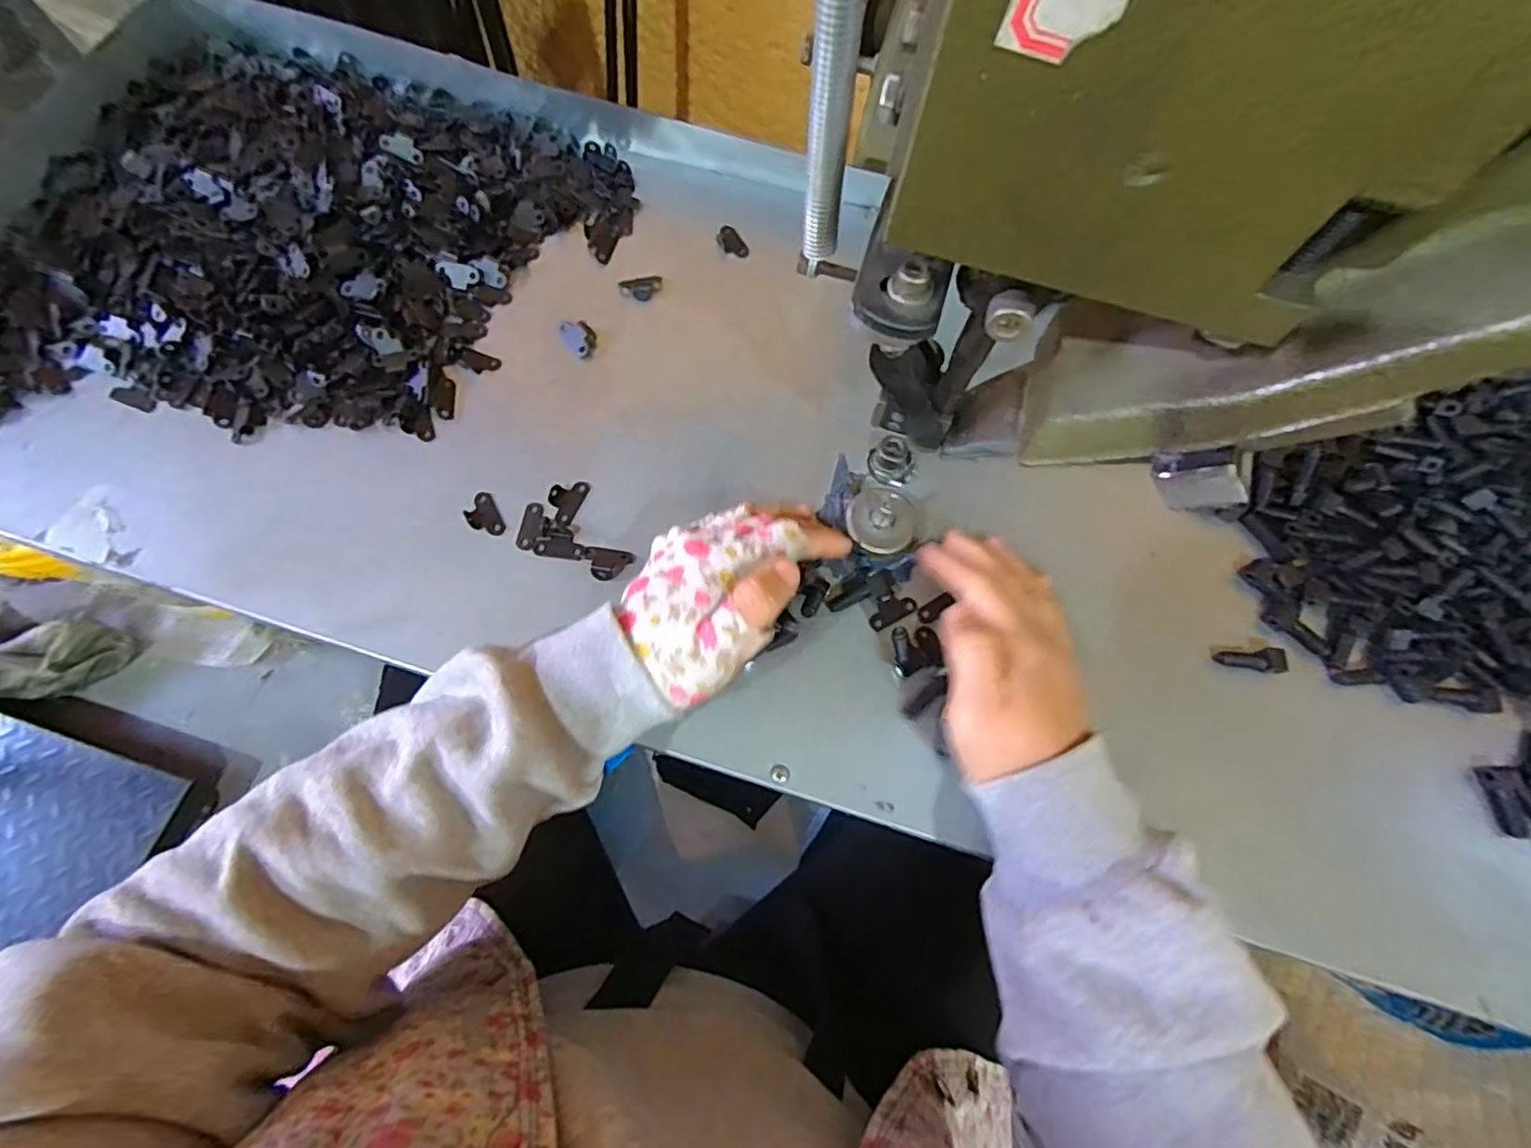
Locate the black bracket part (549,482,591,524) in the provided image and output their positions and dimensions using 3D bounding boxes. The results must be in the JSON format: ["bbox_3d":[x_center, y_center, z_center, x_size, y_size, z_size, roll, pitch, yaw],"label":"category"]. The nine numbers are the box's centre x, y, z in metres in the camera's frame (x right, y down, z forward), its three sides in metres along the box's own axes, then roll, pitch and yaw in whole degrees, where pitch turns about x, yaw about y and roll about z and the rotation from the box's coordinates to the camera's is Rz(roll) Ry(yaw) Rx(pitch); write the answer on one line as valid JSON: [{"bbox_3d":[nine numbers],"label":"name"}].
[{"bbox_3d":[-0.117,-0.044,0.378,0.017,0.006,0.028,24,72,5],"label":"black bracket part"}]

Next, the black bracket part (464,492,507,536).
[{"bbox_3d":[-0.165,-0.034,0.375,0.017,0.006,0.029,-28,75,-12],"label":"black bracket part"}]

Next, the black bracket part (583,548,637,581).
[{"bbox_3d":[-0.090,-0.006,0.365,0.030,0.010,0.020,12,71,1],"label":"black bracket part"}]

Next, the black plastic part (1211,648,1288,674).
[{"bbox_3d":[0.271,0.049,0.360,0.037,0.008,0.014,-2,71,-4],"label":"black plastic part"}]

